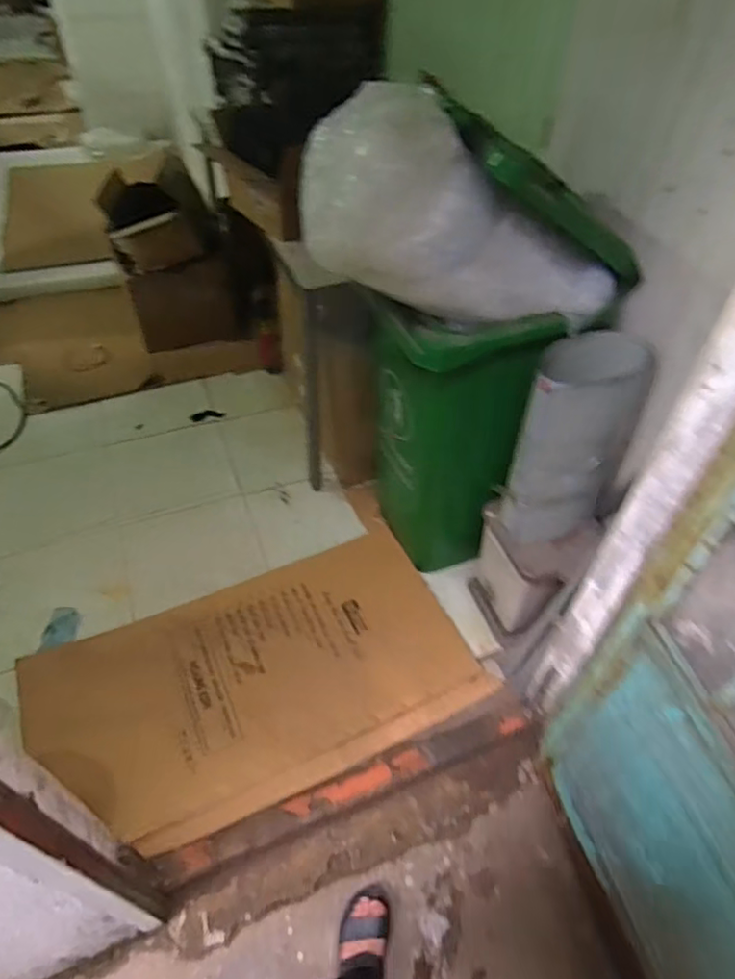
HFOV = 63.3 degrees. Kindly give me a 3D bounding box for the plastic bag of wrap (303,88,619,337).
[{"bbox_3d":[0.176,-0.472,1.074,0.586,0.250,0.245,22,51,-17],"label":"plastic bag of wrap"}]

